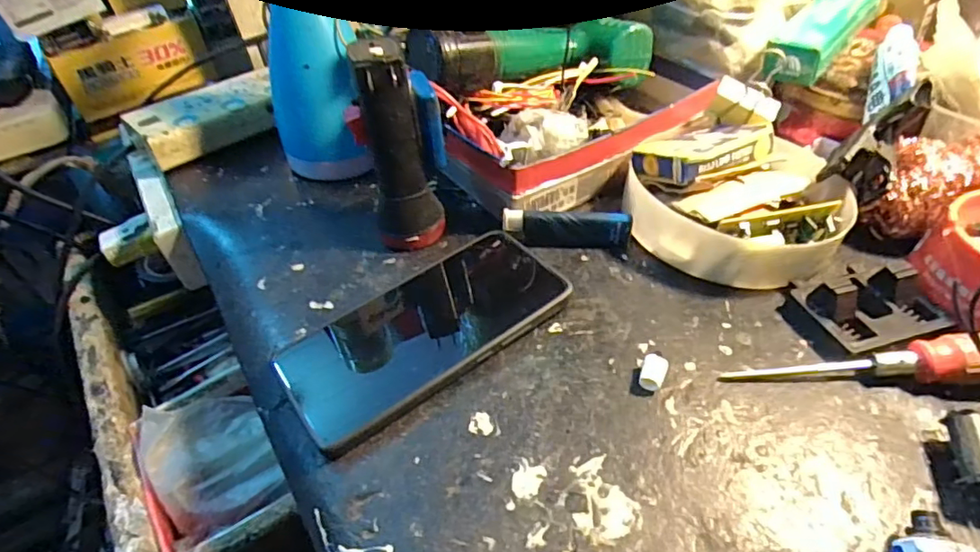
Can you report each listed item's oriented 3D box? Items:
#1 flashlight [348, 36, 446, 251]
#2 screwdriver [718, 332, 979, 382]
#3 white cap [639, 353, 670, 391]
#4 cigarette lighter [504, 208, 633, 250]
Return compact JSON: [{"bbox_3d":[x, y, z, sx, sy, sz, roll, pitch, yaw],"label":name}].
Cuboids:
[{"bbox_3d":[-0.056,-0.075,0.344,0.040,0.127,0.035,-10,45,-4],"label":"flashlight"},{"bbox_3d":[0.195,0.043,0.272,0.148,0.023,0.024,-4,44,2],"label":"screwdriver"},{"bbox_3d":[0.082,0.049,0.282,0.012,0.011,0.017,14,48,19],"label":"white cap"},{"bbox_3d":[0.050,-0.029,0.361,0.079,0.025,0.011,1,45,7],"label":"cigarette lighter"}]

